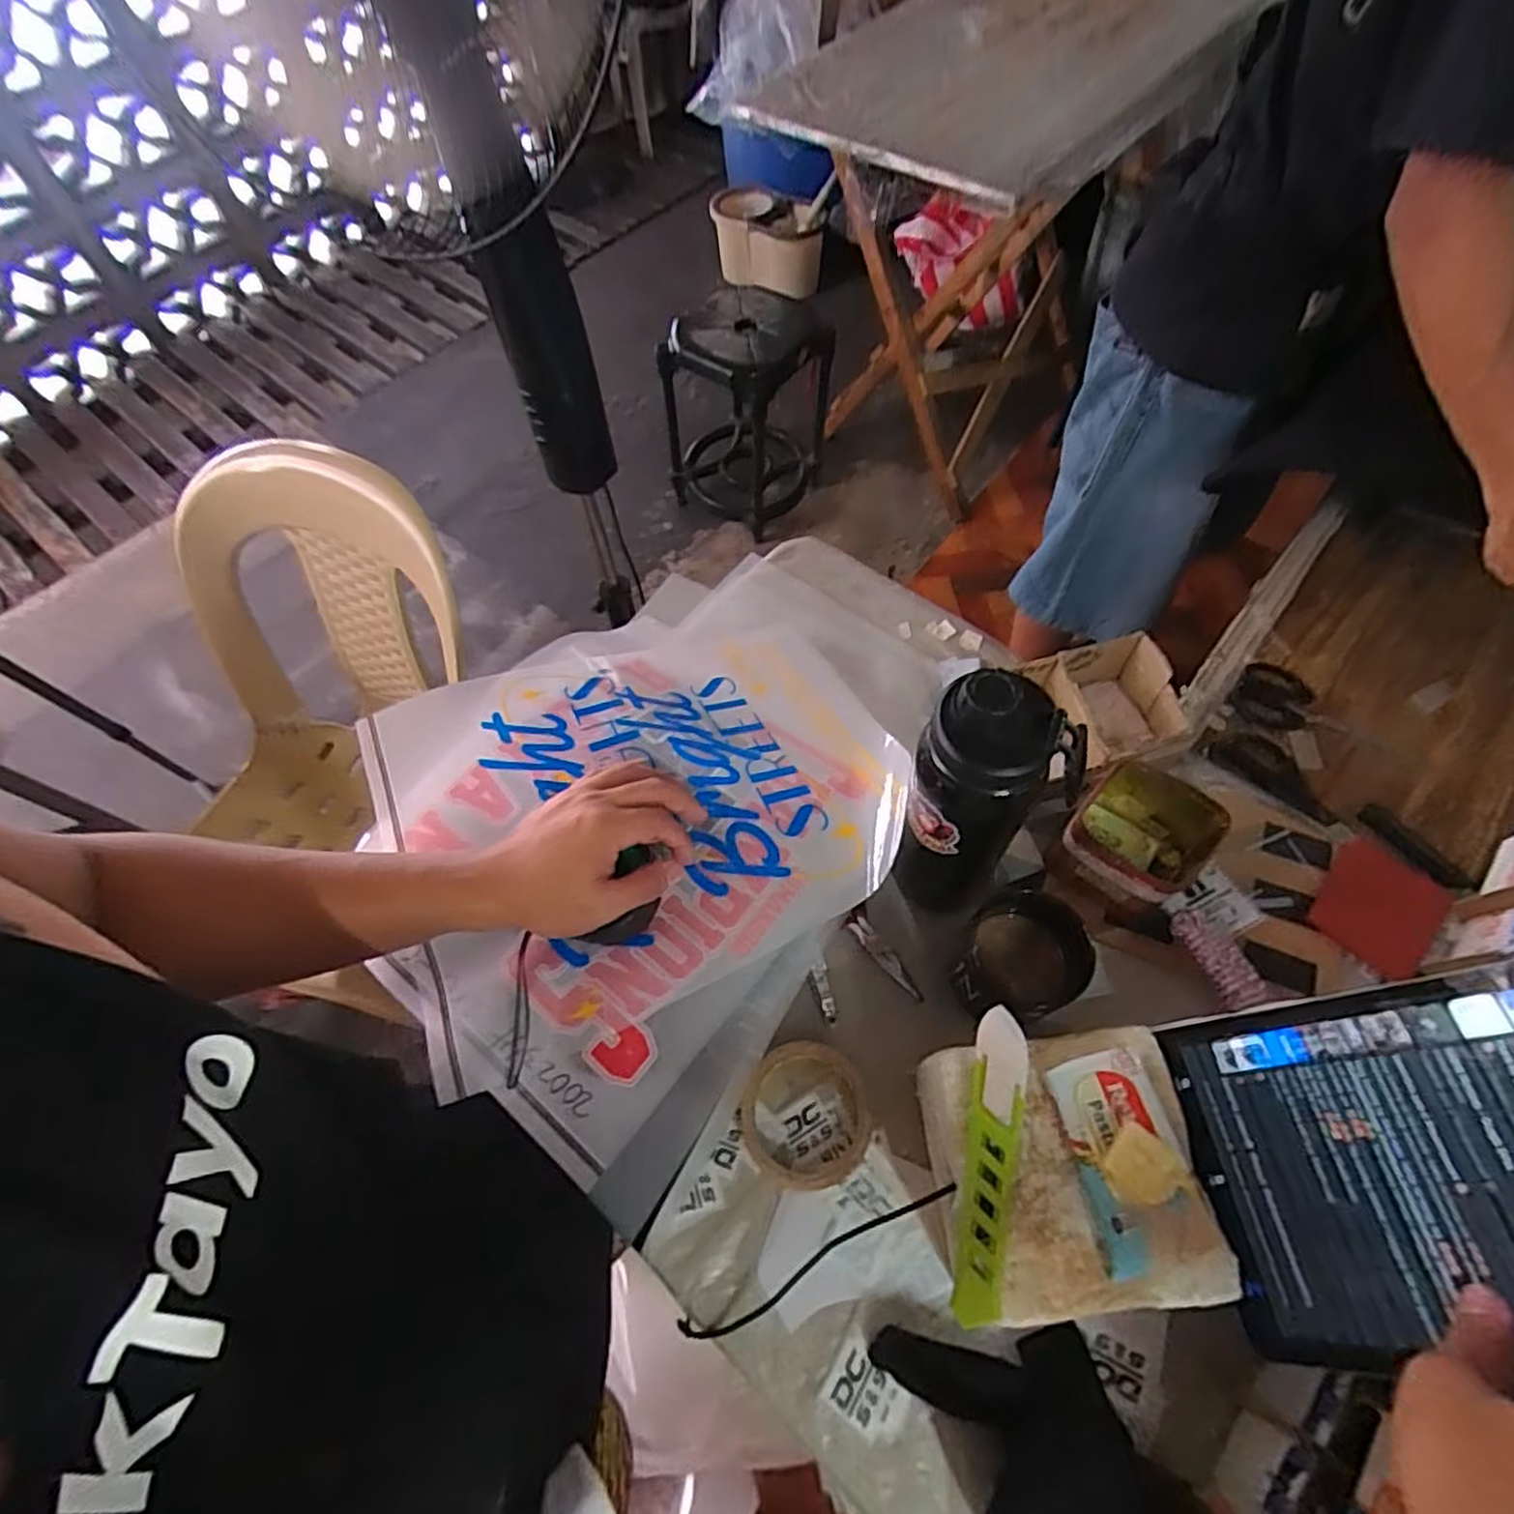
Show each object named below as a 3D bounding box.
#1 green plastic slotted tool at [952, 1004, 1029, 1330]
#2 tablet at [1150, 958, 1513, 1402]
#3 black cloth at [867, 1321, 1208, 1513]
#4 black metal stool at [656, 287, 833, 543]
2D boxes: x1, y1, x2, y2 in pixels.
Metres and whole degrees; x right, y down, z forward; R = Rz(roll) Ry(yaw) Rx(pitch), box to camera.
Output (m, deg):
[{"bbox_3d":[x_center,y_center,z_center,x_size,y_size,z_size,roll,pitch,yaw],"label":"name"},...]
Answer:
[{"bbox_3d":[0.132,0.225,0.402,0.027,0.019,0.155,11,63,8],"label":"green plastic slotted tool"},{"bbox_3d":[0.327,0.188,0.328,0.008,0.239,0.161,15,54,-33],"label":"tablet"},{"bbox_3d":[0.161,0.397,0.414,0.111,0.050,0.151,-29,65,-12],"label":"black cloth"},{"bbox_3d":[-0.025,-0.818,1.686,0.368,0.419,0.411,5,63,5],"label":"black metal stool"}]

